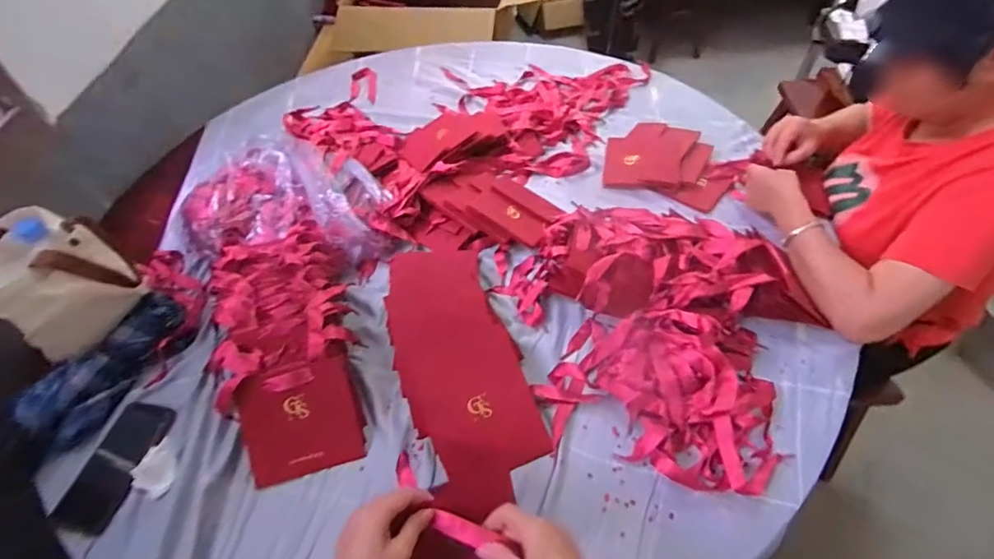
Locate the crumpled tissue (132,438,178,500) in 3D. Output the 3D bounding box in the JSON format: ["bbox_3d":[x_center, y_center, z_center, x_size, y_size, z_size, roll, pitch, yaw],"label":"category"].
[{"bbox_3d":[-0.439,0.245,0.624,0.049,0.025,0.063,20,56,18],"label":"crumpled tissue"}]

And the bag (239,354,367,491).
[{"bbox_3d":[-0.255,0.186,0.632,0.144,0.014,0.138,-12,90,-16],"label":"bag"}]

